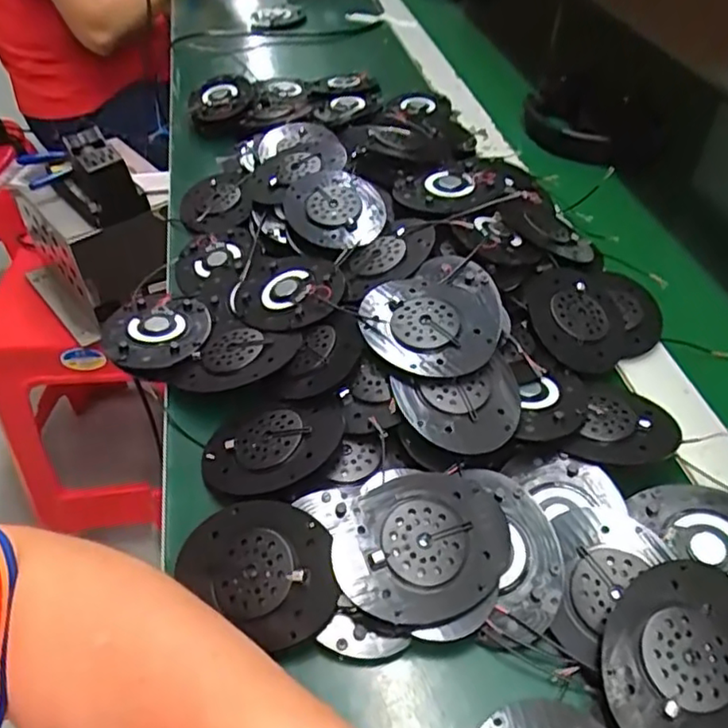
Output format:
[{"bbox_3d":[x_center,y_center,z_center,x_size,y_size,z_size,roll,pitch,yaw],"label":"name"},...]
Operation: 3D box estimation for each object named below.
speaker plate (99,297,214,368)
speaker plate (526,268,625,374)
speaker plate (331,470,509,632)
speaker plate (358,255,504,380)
[{"bbox_3d":[-0.140,-0.022,0.424,0.067,0.019,0.074,-5,49,-3],"label":"speaker plate"},{"bbox_3d":[0.145,-0.033,0.424,0.068,0.010,0.089,11,54,-9],"label":"speaker plate"},{"bbox_3d":[0.029,0.088,0.307,0.088,0.010,0.069,-18,61,-17],"label":"speaker plate"},{"bbox_3d":[0.046,-0.029,0.382,0.092,0.011,0.081,-30,55,-21],"label":"speaker plate"}]

